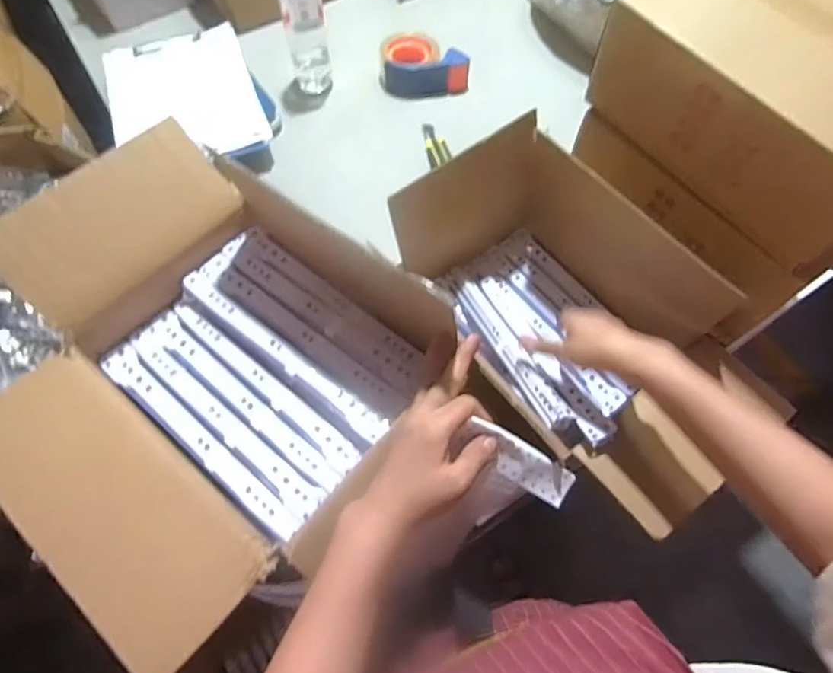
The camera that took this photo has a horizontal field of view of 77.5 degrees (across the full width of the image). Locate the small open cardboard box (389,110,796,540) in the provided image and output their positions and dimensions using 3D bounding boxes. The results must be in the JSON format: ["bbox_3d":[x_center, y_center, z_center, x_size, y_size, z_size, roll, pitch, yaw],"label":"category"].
[{"bbox_3d":[0.199,-0.016,0.641,0.241,0.214,0.448,-34,69,-16],"label":"small open cardboard box"}]

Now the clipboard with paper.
[{"bbox_3d":[-0.363,-0.381,0.820,0.231,0.020,0.315,-20,65,-11],"label":"clipboard with paper"}]

